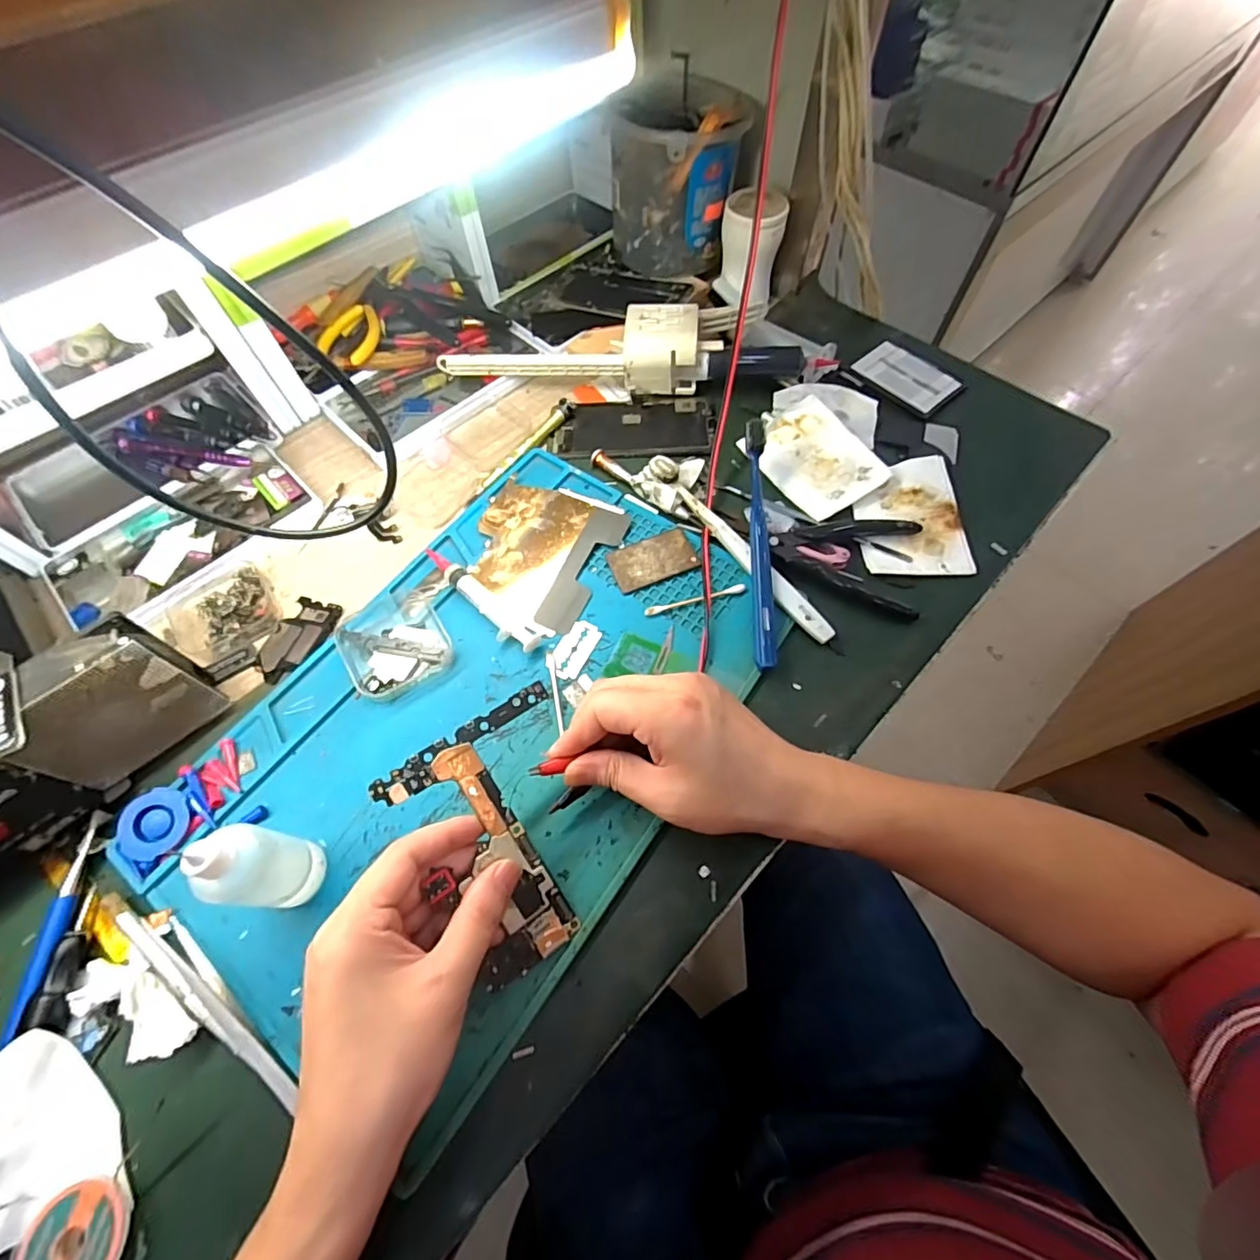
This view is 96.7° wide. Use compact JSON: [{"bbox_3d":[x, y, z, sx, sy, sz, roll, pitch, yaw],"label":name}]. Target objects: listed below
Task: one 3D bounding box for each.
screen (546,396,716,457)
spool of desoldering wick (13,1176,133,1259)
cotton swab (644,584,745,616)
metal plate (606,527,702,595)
[{"bbox_3d":[0.002,-0.171,0.472,0.133,0.005,0.063,-2,64,1],"label":"screen"},{"bbox_3d":[-0.236,0.262,0.238,0.039,0.015,0.041,-1,63,1],"label":"spool of desoldering wick"},{"bbox_3d":[0.045,-0.021,0.387,0.071,0.005,0.006,-14,63,-6],"label":"cotton swab"},{"bbox_3d":[0.017,-0.052,0.403,0.061,0.004,0.036,-21,64,-9],"label":"metal plate"}]

